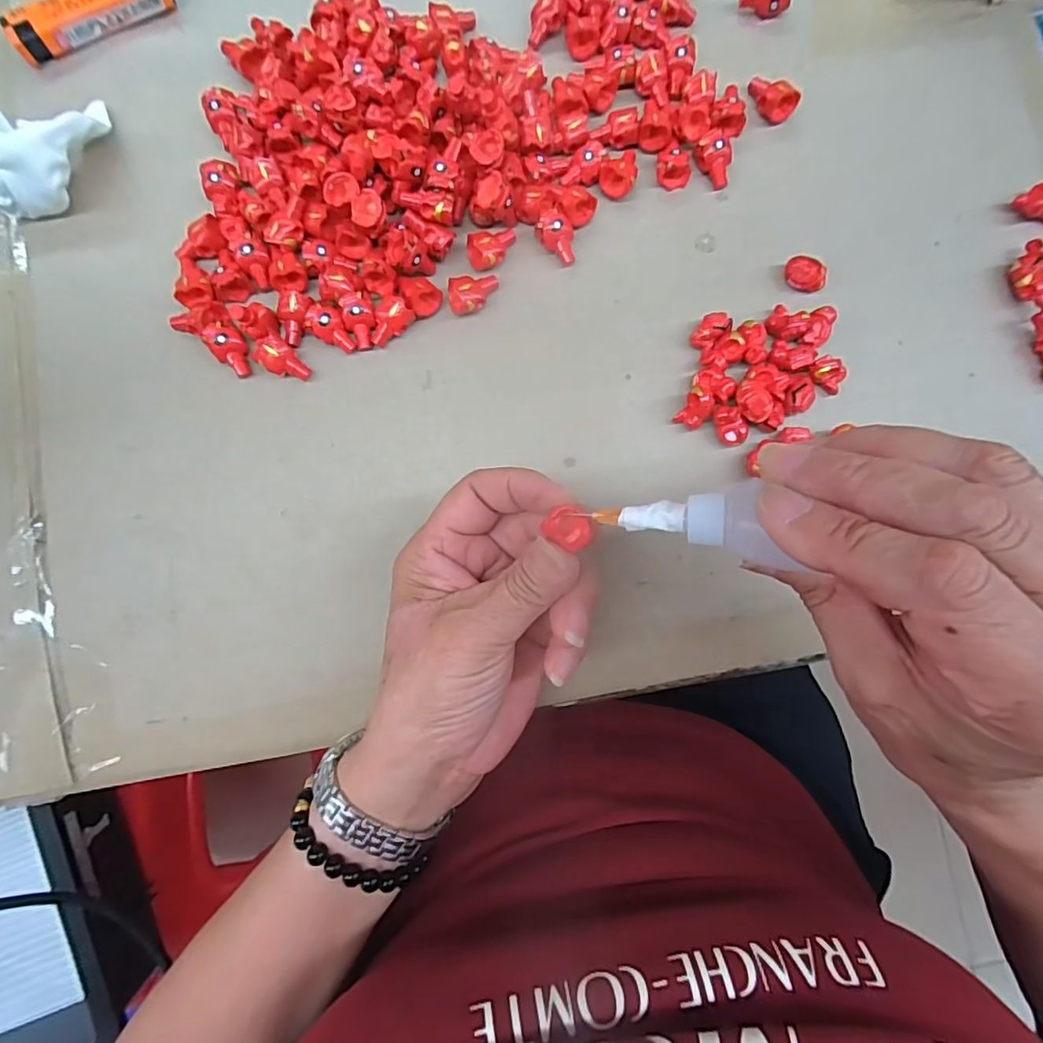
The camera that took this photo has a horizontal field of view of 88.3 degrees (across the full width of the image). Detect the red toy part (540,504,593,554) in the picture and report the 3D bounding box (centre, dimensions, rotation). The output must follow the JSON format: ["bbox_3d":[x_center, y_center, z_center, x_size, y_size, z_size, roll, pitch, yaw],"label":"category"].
[{"bbox_3d":[0.017,0.002,0.192,0.016,0.006,0.014,19,86,0],"label":"red toy part"}]

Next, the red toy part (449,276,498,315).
[{"bbox_3d":[-0.023,-0.113,0.267,0.025,0.013,0.017,-11,87,-2],"label":"red toy part"}]

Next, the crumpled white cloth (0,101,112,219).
[{"bbox_3d":[-0.233,-0.176,0.255,0.068,0.036,0.048,-19,87,-3],"label":"crumpled white cloth"}]

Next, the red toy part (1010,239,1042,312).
[{"bbox_3d":[0.257,-0.123,0.272,0.015,0.015,0.038,0,87,-2],"label":"red toy part"}]

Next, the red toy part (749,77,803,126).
[{"bbox_3d":[0.129,-0.219,0.279,0.027,0.012,0.016,29,86,0],"label":"red toy part"}]

